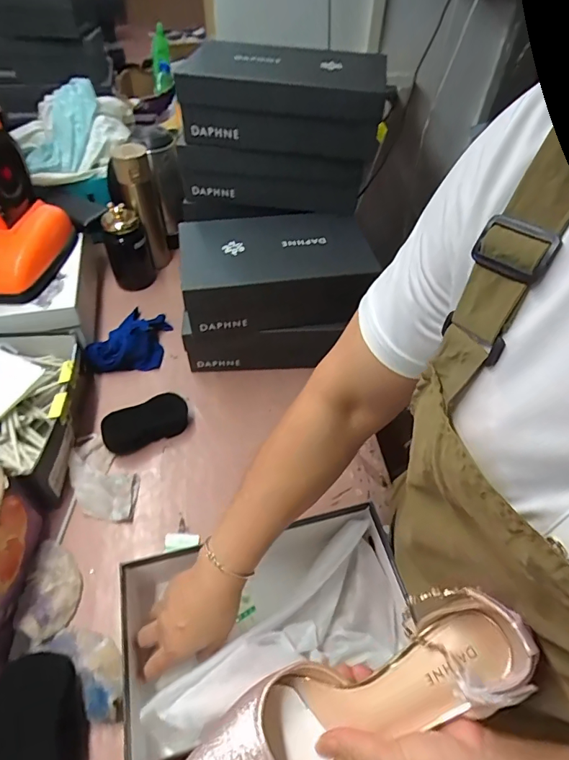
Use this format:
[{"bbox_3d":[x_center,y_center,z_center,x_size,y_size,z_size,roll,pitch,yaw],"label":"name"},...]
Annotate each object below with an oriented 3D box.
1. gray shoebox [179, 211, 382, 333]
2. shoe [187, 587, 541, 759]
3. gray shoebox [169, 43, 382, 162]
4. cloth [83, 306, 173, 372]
[{"bbox_3d":[-0.015,-0.178,0.719,0.289,0.095,0.188,-7,50,-9],"label":"gray shoebox"},{"bbox_3d":[0.041,0.220,0.293,0.246,0.083,0.076,-30,54,5],"label":"shoe"},{"bbox_3d":[0.000,-0.445,0.699,0.307,0.105,0.156,3,50,0],"label":"gray shoebox"},{"bbox_3d":[-0.273,-0.079,0.792,0.117,0.042,0.159,3,50,0],"label":"cloth"}]

